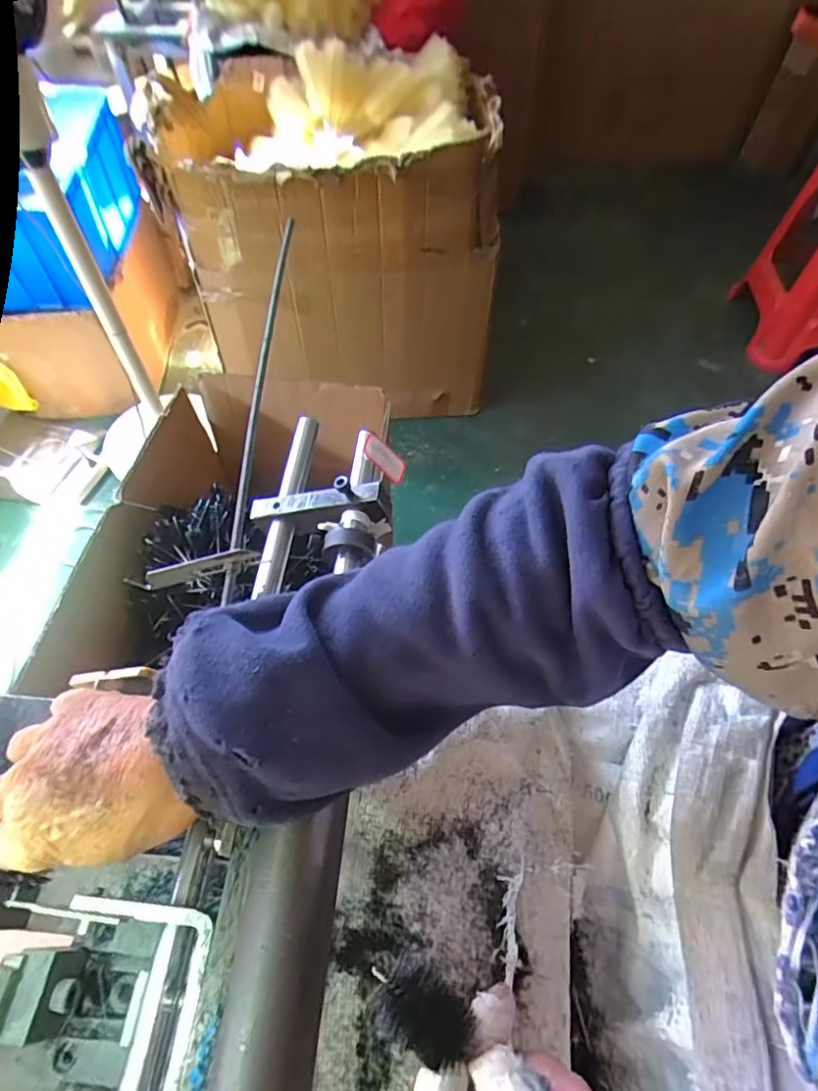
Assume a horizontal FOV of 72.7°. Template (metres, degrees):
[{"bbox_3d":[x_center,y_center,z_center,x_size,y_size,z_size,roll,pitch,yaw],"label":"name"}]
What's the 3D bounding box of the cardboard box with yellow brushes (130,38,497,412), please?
[{"bbox_3d":[-0.164,-0.711,1.332,0.666,0.605,0.572,-4,58,-2],"label":"cardboard box with yellow brushes"}]

